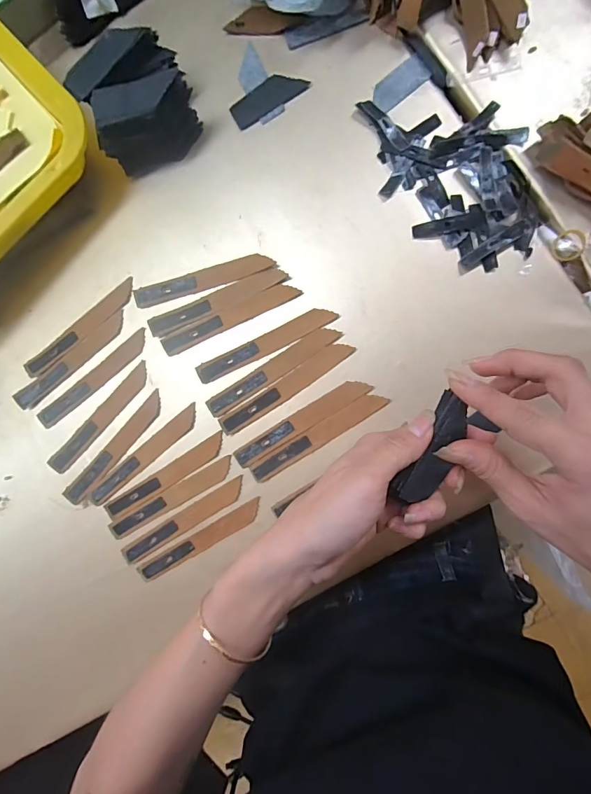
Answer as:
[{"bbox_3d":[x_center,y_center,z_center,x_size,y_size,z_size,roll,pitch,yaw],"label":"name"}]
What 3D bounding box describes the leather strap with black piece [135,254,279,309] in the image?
[{"bbox_3d":[-0.079,-0.099,0.342,0.123,0.004,0.017,-14,89,8],"label":"leather strap with black piece"}]

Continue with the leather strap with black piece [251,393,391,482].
[{"bbox_3d":[0.018,0.033,0.330,0.122,0.004,0.018,-33,86,7],"label":"leather strap with black piece"}]

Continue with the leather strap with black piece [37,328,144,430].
[{"bbox_3d":[-0.179,-0.016,0.357,0.124,0.005,0.017,-39,86,7],"label":"leather strap with black piece"}]

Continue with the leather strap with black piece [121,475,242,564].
[{"bbox_3d":[-0.096,0.108,0.347,0.122,0.005,0.017,-32,87,7],"label":"leather strap with black piece"}]

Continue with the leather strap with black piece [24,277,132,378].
[{"bbox_3d":[-0.191,-0.059,0.358,0.123,0.005,0.017,-37,86,7],"label":"leather strap with black piece"}]

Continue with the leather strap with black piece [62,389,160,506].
[{"bbox_3d":[-0.160,0.046,0.355,0.021,0.004,0.122,43,96,5],"label":"leather strap with black piece"}]

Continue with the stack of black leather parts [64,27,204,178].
[{"bbox_3d":[-0.124,-0.232,0.322,0.078,0.056,0.072,-21,88,8],"label":"stack of black leather parts"}]

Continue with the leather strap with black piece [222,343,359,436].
[{"bbox_3d":[-0.008,-0.007,0.334,0.124,0.004,0.019,-33,86,7],"label":"leather strap with black piece"}]

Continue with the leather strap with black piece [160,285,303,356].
[{"bbox_3d":[-0.056,-0.066,0.340,0.123,0.004,0.017,-24,88,7],"label":"leather strap with black piece"}]

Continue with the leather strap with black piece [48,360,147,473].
[{"bbox_3d":[-0.174,0.020,0.357,0.123,0.005,0.020,-44,85,6],"label":"leather strap with black piece"}]

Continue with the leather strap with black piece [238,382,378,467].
[{"bbox_3d":[0.005,0.021,0.331,0.123,0.004,0.016,-31,87,7],"label":"leather strap with black piece"}]

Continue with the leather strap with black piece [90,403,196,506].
[{"bbox_3d":[-0.133,0.051,0.352,0.123,0.004,0.016,-40,86,6],"label":"leather strap with black piece"}]

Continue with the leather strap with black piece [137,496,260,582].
[{"bbox_3d":[-0.082,0.124,0.346,0.123,0.005,0.017,-31,87,7],"label":"leather strap with black piece"}]

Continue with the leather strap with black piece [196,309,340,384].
[{"bbox_3d":[-0.025,-0.044,0.335,0.124,0.004,0.017,-25,87,7],"label":"leather strap with black piece"}]

